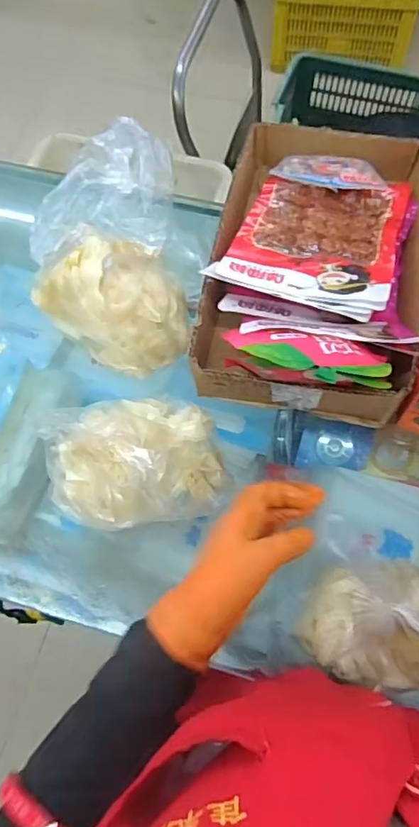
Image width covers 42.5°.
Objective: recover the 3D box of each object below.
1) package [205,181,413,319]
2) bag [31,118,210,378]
[{"bbox_3d":[0.123,-0.196,0.596,0.175,0.014,0.230,20,55,16],"label":"package"},{"bbox_3d":[-0.112,-0.196,0.633,0.197,0.078,0.323,-17,68,-4],"label":"bag"}]

